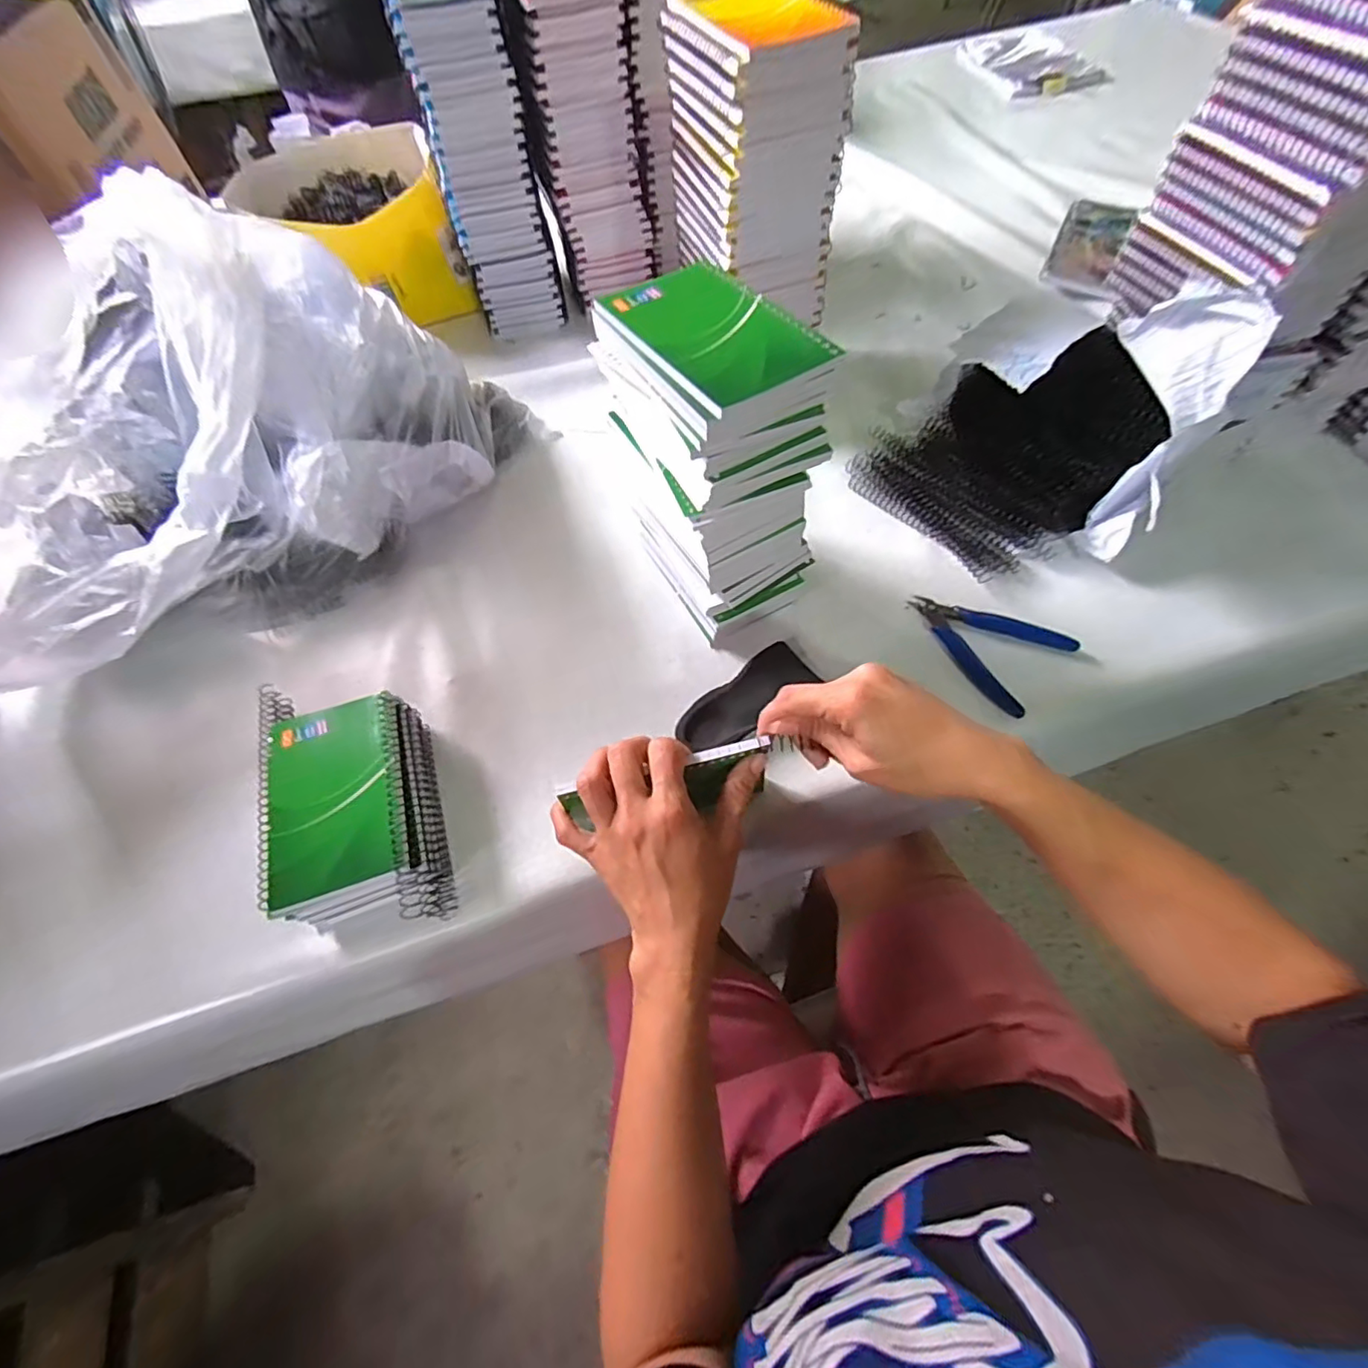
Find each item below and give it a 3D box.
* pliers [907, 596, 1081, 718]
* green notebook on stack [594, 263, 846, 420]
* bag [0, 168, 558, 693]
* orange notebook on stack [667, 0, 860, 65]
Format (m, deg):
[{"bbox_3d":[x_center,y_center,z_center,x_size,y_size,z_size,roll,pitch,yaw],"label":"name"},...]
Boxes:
[{"bbox_3d":[0.243,-0.038,0.464,0.080,0.012,0.118,-29,63,-11],"label":"pliers"},{"bbox_3d":[0.013,-0.195,0.325,0.078,0.006,0.122,-33,64,-14],"label":"green notebook on stack"},{"bbox_3d":[-0.390,-0.194,0.476,0.255,0.232,0.498,29,67,18],"label":"bag"},{"bbox_3d":[0.045,-0.462,0.408,0.091,0.012,0.138,-22,62,-8],"label":"orange notebook on stack"}]

